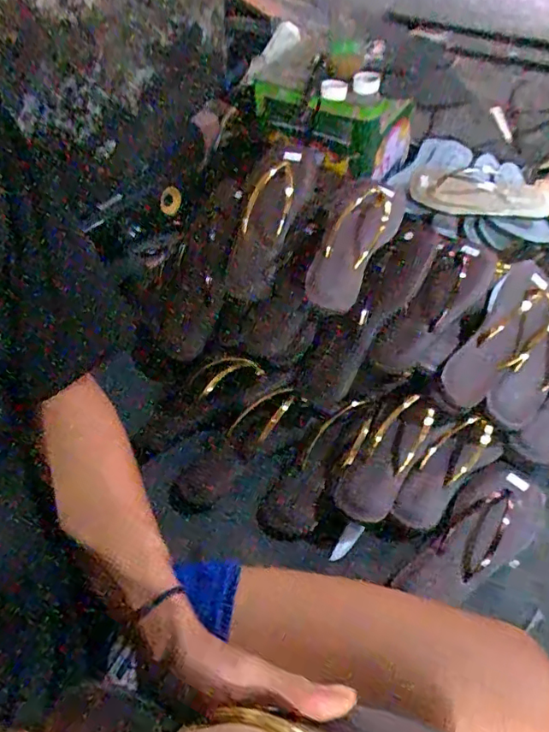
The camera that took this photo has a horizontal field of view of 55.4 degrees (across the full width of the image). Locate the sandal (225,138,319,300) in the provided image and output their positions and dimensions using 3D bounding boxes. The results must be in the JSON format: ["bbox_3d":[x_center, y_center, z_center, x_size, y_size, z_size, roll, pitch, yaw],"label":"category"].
[{"bbox_3d":[-0.004,-0.204,0.731,0.083,0.044,0.238,20,86,17],"label":"sandal"}]

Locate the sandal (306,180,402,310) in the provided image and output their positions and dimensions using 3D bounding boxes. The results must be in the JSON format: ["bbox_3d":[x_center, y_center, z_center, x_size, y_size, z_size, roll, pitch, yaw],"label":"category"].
[{"bbox_3d":[0.099,-0.154,0.682,0.079,0.171,0.028,39,20,29],"label":"sandal"}]

